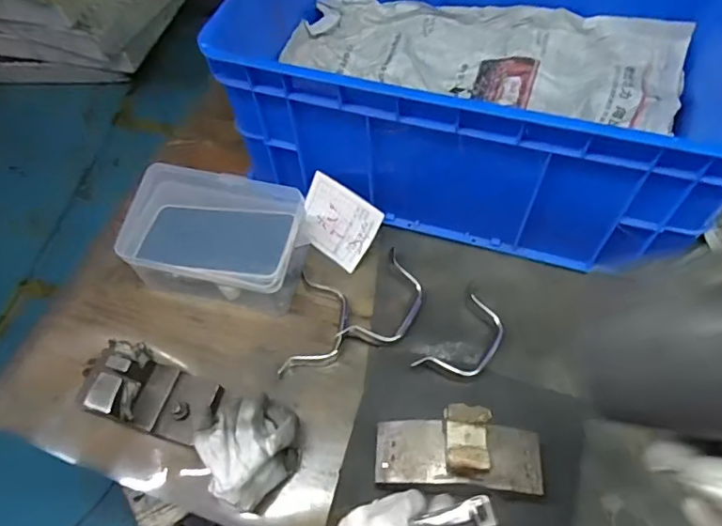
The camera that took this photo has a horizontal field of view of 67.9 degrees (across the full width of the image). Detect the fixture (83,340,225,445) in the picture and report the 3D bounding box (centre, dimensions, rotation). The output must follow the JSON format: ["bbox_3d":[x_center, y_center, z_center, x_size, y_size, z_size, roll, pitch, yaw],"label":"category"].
[{"bbox_3d":[-0.185,0.121,0.496,0.118,0.067,0.065,12,62,10],"label":"fixture"}]

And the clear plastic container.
[{"bbox_3d":[-0.155,-0.025,0.582,0.183,0.088,0.119,11,61,10],"label":"clear plastic container"}]

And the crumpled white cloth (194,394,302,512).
[{"bbox_3d":[-0.099,0.163,0.480,0.090,0.058,0.079,-42,66,-19],"label":"crumpled white cloth"}]

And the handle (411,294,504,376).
[{"bbox_3d":[0.107,0.080,0.538,0.054,0.026,0.111,34,67,20],"label":"handle"}]

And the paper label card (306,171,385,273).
[{"bbox_3d":[-0.028,-0.046,0.610,0.091,0.079,0.007,35,23,14],"label":"paper label card"}]

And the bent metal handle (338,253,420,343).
[{"bbox_3d":[0.030,0.043,0.567,0.057,0.023,0.113,26,65,17],"label":"bent metal handle"}]

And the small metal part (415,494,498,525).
[{"bbox_3d":[0.065,0.177,0.370,0.056,0.010,0.019,-27,58,19],"label":"small metal part"}]

